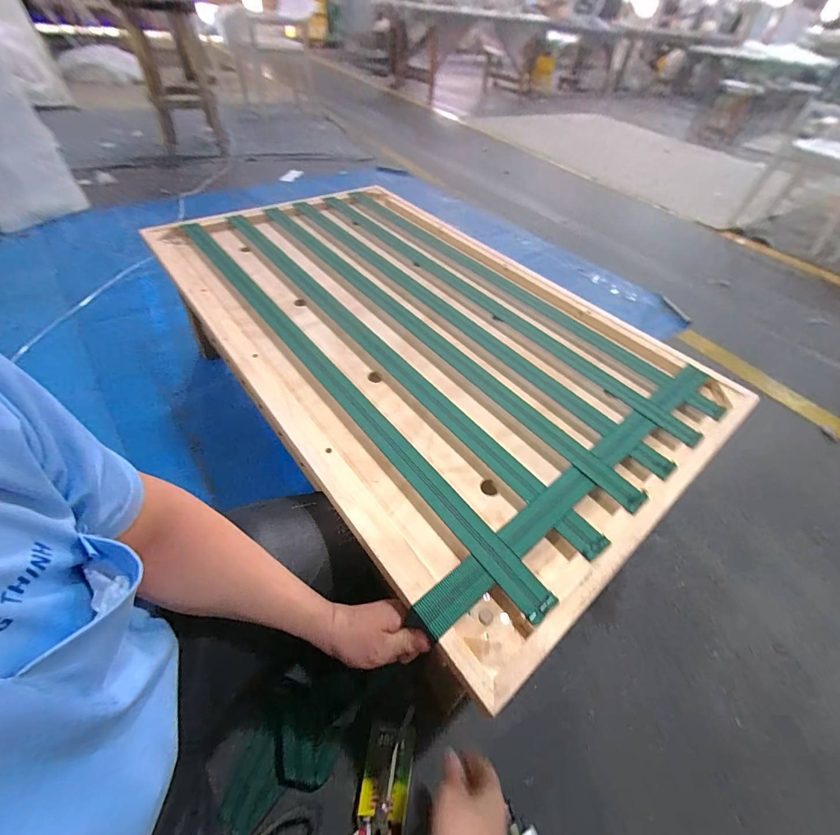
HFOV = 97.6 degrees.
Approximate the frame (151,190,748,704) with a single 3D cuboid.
[{"bbox_3d":[-0.017,-0.225,0.804,0.744,0.046,1.177,-30,58,-26],"label":"frame"}]

